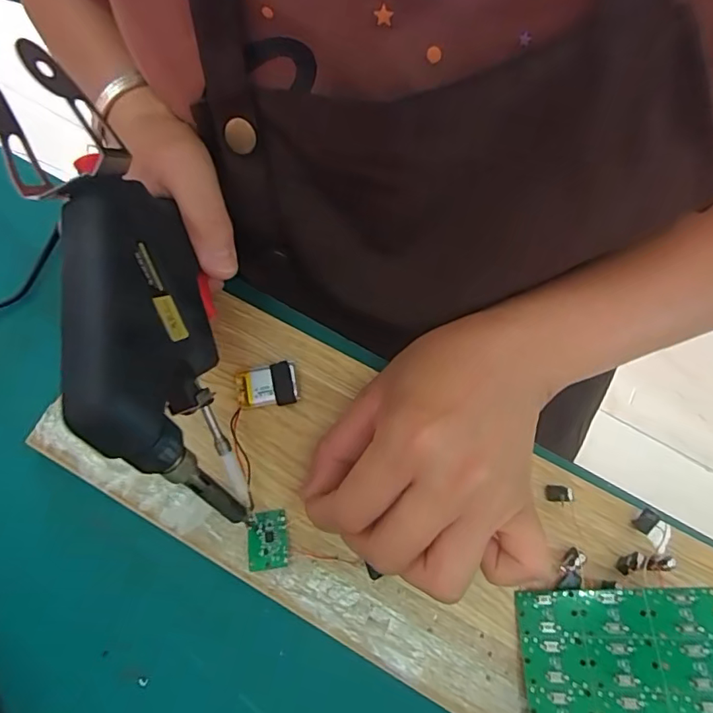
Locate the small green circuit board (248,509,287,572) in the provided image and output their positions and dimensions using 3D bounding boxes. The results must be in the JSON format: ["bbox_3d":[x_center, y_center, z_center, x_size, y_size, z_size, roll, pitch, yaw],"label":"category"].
[{"bbox_3d":[-0.042,0.086,0.237,0.018,0.004,0.026,-6,62,-5],"label":"small green circuit board"}]

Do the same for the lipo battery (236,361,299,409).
[{"bbox_3d":[-0.046,0.016,0.261,0.031,0.009,0.021,-8,70,-3],"label":"lipo battery"}]

